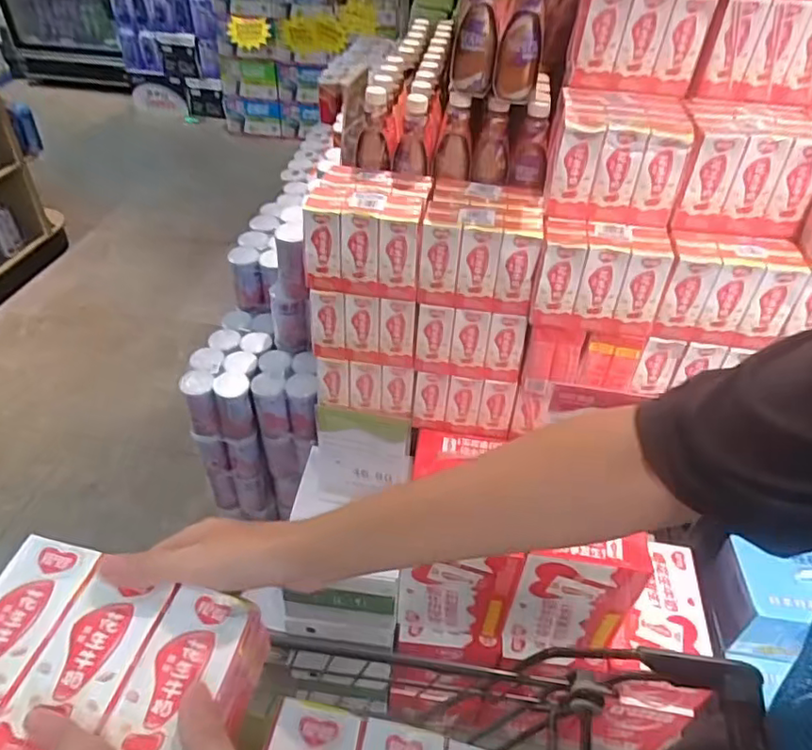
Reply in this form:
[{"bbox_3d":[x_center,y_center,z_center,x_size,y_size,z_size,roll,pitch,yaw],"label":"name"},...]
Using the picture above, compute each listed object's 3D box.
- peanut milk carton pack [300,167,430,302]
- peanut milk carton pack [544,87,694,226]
[{"bbox_3d":[-0.056,-0.224,0.918,0.167,0.126,0.151,8,43,3],"label":"peanut milk carton pack"},{"bbox_3d":[0.301,-0.319,0.859,0.167,0.123,0.155,10,43,6],"label":"peanut milk carton pack"}]

